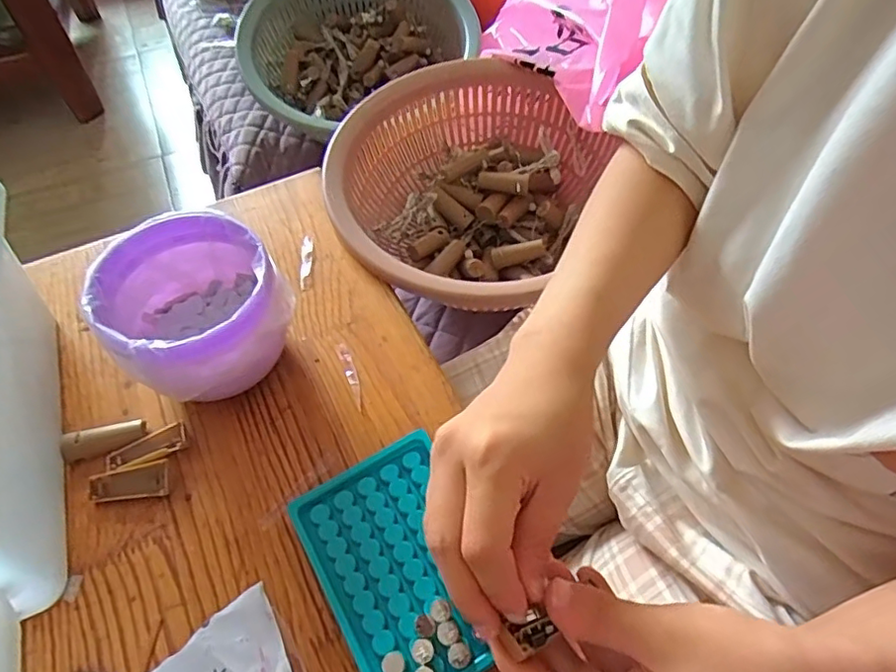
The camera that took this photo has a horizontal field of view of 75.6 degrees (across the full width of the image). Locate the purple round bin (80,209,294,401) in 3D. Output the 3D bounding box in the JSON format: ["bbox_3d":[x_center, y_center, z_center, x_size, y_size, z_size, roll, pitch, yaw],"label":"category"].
[{"bbox_3d":[-0.164,-0.012,0.387,0.101,0.092,0.104,-1,54,1],"label":"purple round bin"}]

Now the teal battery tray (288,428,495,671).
[{"bbox_3d":[-0.025,0.129,0.326,0.087,0.014,0.132,-27,57,-17],"label":"teal battery tray"}]

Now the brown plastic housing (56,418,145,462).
[{"bbox_3d":[-0.224,0.065,0.376,0.050,0.006,0.018,-19,55,-11],"label":"brown plastic housing"}]

